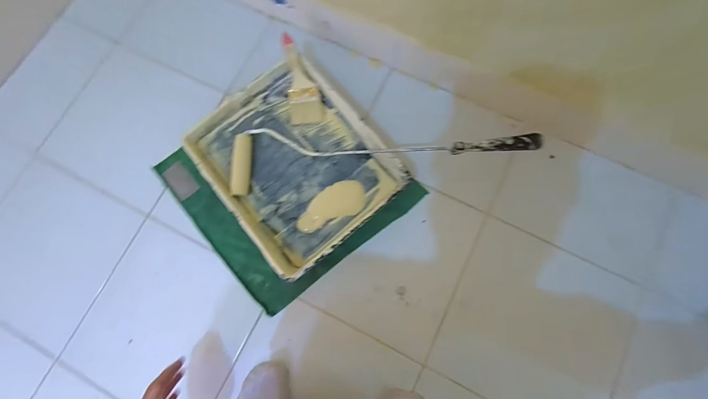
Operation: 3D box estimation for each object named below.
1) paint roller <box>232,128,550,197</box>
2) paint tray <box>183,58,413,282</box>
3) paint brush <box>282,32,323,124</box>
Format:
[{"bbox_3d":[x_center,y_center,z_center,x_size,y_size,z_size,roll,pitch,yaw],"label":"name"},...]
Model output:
[{"bbox_3d":[0.035,-0.105,0.547,0.539,0.079,0.135,-8,83,1],"label":"paint roller"},{"bbox_3d":[-0.106,-0.069,0.577,0.284,0.070,0.341,-39,83,-3],"label":"paint tray"},{"bbox_3d":[-0.104,-0.225,0.581,0.060,0.012,0.157,-13,102,1],"label":"paint brush"}]

